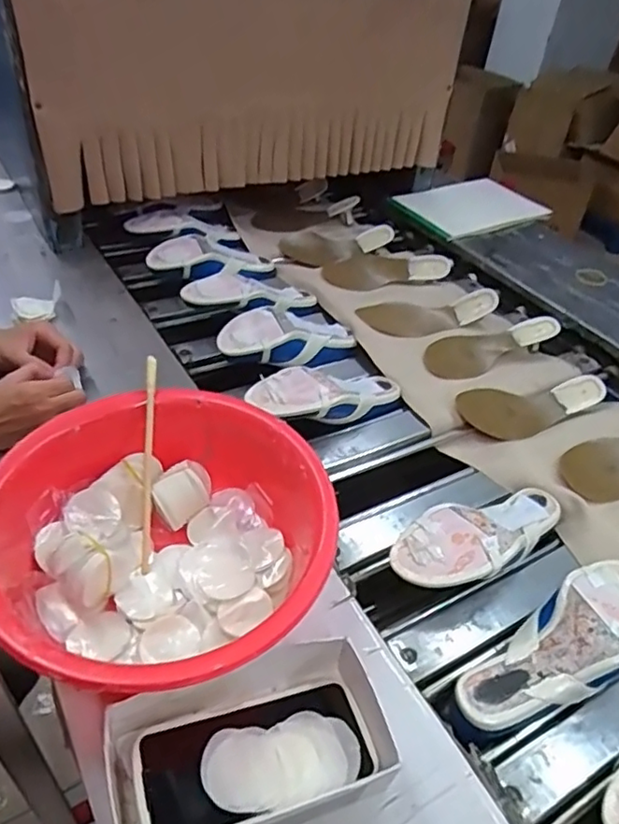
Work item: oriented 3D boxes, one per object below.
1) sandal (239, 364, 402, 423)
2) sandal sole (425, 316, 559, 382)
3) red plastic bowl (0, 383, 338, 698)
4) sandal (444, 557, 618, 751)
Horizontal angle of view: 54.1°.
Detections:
[{"bbox_3d":[0.028,-0.023,0.785,0.218,0.050,0.084,-3,41,-32],"label":"sandal"},{"bbox_3d":[0.274,-0.112,0.947,0.221,0.044,0.092,-18,48,-24],"label":"sandal sole"},{"bbox_3d":[-0.127,0.110,0.518,0.257,0.097,0.274,4,43,-3],"label":"red plastic bowl"},{"bbox_3d":[0.227,0.217,0.548,0.239,0.058,0.083,-30,52,-14],"label":"sandal"}]

